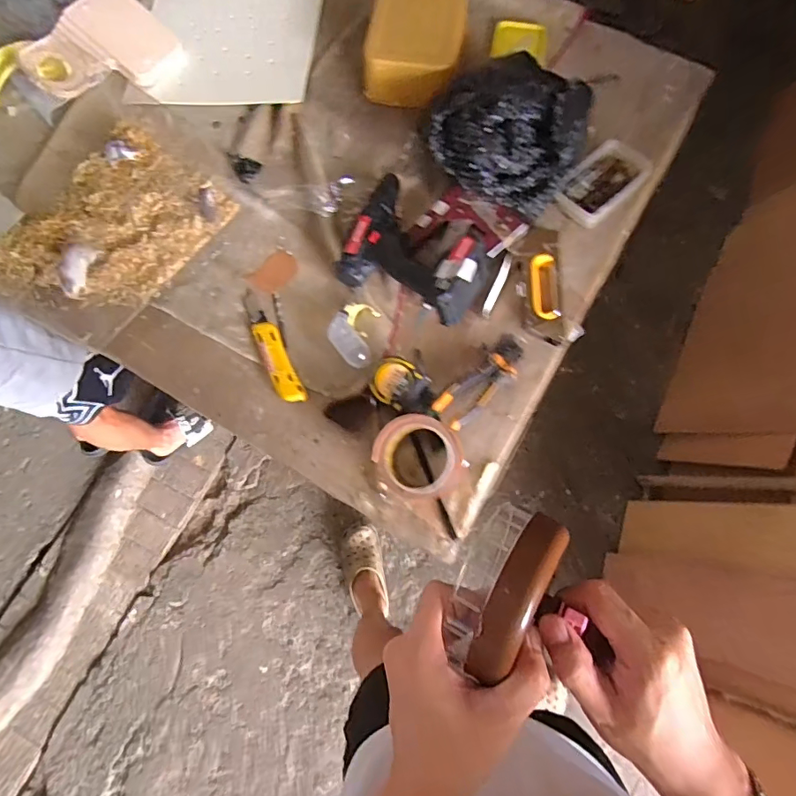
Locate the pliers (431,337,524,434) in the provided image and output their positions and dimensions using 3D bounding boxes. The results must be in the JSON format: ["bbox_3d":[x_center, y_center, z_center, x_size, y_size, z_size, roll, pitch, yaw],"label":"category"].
[{"bbox_3d":[0.115,-0.026,0.671,0.055,0.031,0.159,41,79,12],"label":"pliers"}]

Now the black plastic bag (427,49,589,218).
[{"bbox_3d":[0.161,-0.408,0.738,0.233,0.098,0.250,26,77,11],"label":"black plastic bag"}]

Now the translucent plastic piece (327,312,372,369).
[{"bbox_3d":[-0.071,-0.081,0.692,0.041,0.031,0.089,-33,76,-7],"label":"translucent plastic piece"}]

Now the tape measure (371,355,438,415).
[{"bbox_3d":[0.009,-0.011,0.666,0.084,0.040,0.060,29,77,10],"label":"tape measure"}]

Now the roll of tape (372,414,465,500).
[{"bbox_3d":[0.026,0.076,0.626,0.102,0.068,0.105,-1,74,2],"label":"roll of tape"}]

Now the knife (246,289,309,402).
[{"bbox_3d":[-0.181,-0.076,0.703,0.037,0.017,0.187,-25,75,-5],"label":"knife"}]

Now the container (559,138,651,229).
[{"bbox_3d":[0.313,-0.328,0.748,0.087,0.034,0.164,44,80,13],"label":"container"}]

